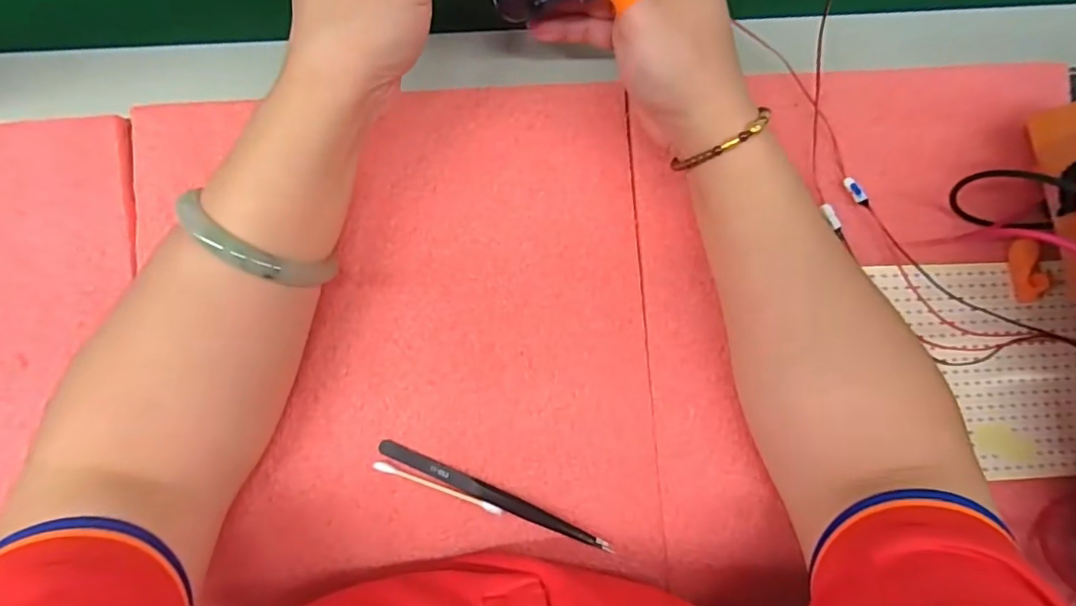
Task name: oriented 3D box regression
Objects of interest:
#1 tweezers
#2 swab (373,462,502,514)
[{"bbox_3d":[-0.023,0.105,0.293,0.134,0.010,0.009,25,86,-2],"label":"tweezers"},{"bbox_3d":[-0.054,0.100,0.294,0.072,0.004,0.005,21,87,-3],"label":"swab"}]

